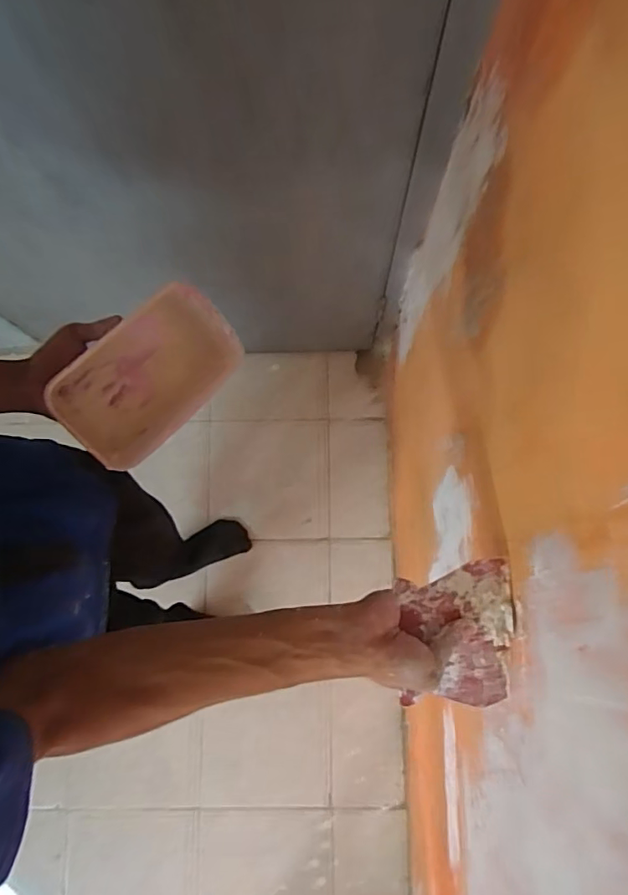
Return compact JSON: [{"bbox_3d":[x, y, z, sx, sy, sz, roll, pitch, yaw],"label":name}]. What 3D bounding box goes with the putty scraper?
[{"bbox_3d":[0.121,0.159,0.454,0.095,0.011,0.118,-3,89,-7],"label":"putty scraper"}]

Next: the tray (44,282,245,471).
[{"bbox_3d":[-0.170,-0.072,0.557,0.191,0.023,0.116,-42,115,2],"label":"tray"}]

